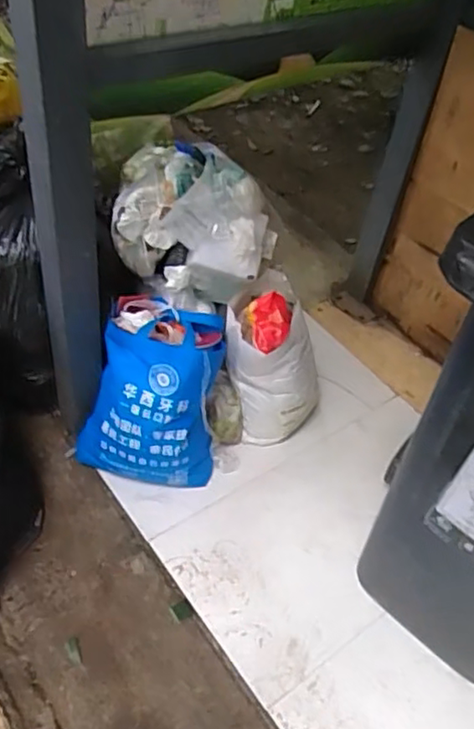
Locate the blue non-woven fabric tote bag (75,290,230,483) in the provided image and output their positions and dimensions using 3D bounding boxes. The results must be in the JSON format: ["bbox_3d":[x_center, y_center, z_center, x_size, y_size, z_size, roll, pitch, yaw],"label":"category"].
[{"bbox_3d":[-0.185,0.072,1.541,0.323,0.360,0.349,15,45,4],"label":"blue non-woven fabric tote bag"}]

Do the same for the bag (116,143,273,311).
[{"bbox_3d":[-0.098,-0.325,1.612,0.320,0.285,0.334,-29,57,-33],"label":"bag"}]

